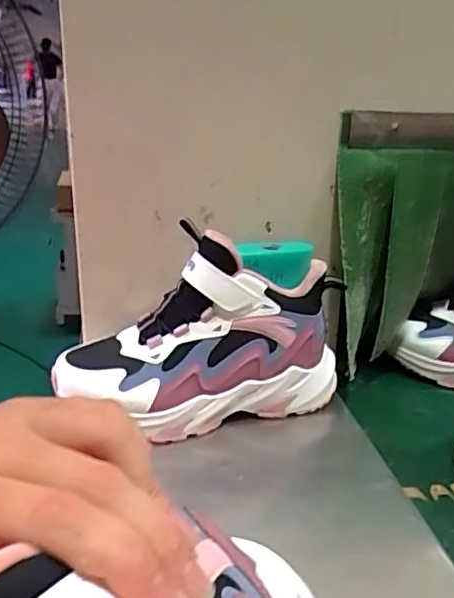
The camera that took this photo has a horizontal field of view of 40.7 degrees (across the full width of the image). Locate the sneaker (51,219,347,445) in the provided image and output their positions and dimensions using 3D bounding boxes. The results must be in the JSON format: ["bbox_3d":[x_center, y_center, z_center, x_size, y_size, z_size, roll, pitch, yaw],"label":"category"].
[{"bbox_3d":[-0.014,0.028,0.495,0.221,0.137,0.073,-3,19,-10],"label":"sneaker"}]

